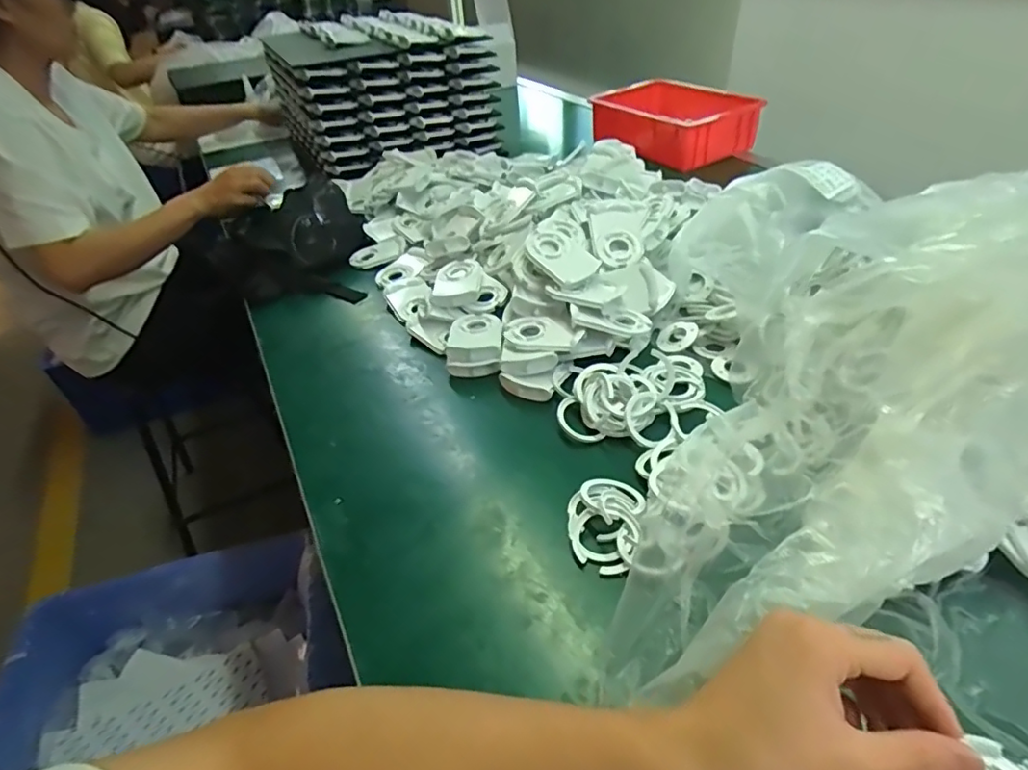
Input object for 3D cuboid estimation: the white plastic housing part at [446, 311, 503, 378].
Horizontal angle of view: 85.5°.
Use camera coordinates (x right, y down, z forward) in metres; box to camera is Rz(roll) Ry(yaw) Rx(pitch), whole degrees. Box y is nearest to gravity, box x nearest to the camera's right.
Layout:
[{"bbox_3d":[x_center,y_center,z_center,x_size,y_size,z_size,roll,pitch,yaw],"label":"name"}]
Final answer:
[{"bbox_3d":[-0.042,-0.044,0.610,0.058,0.033,0.090,-4,39,2],"label":"white plastic housing part"}]

